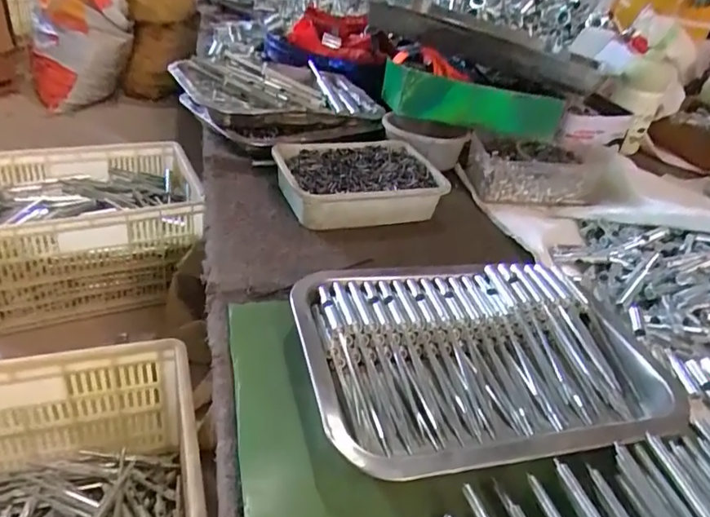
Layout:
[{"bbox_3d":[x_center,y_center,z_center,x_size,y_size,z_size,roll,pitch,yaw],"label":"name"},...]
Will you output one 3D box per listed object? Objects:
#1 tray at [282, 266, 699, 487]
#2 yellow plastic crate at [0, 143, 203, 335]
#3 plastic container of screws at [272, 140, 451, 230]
[{"bbox_3d":[0.098,0.074,0.404,0.274,0.041,0.191,-1,37,-14],"label":"tray"},{"bbox_3d":[-0.595,-0.062,1.228,0.464,0.263,0.302,-9,40,-24],"label":"yellow plastic crate"},{"bbox_3d":[0.005,-0.087,0.613,0.183,0.044,0.130,-8,39,-22],"label":"plastic container of screws"}]

